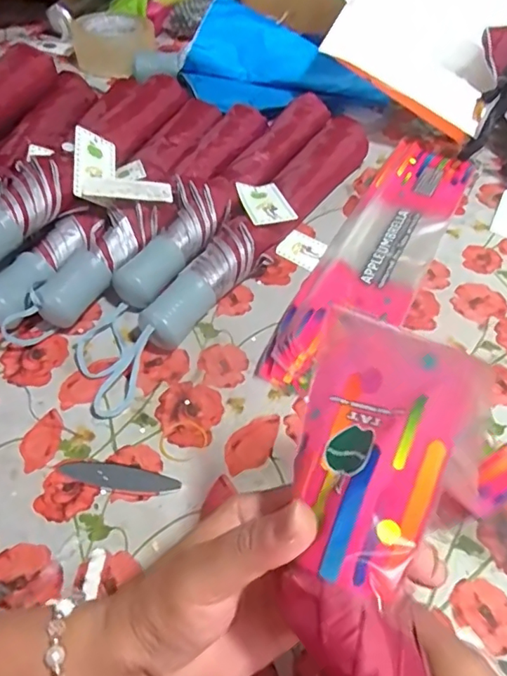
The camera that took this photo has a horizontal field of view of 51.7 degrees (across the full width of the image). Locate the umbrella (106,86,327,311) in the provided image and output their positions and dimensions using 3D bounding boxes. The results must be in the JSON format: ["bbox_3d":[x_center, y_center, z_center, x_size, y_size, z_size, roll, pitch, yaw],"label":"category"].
[{"bbox_3d":[-0.019,-0.149,0.522,0.061,0.046,0.340,29,55,20],"label":"umbrella"}]

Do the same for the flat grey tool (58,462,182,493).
[{"bbox_3d":[-0.089,0.092,0.346,0.079,0.004,0.018,7,51,3],"label":"flat grey tool"}]

